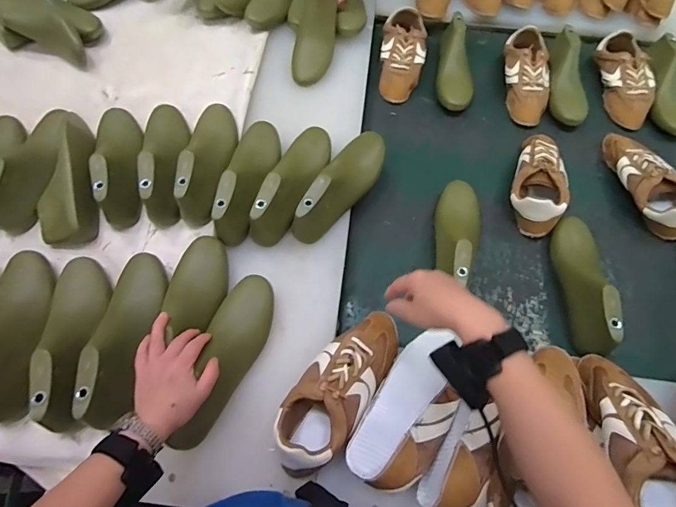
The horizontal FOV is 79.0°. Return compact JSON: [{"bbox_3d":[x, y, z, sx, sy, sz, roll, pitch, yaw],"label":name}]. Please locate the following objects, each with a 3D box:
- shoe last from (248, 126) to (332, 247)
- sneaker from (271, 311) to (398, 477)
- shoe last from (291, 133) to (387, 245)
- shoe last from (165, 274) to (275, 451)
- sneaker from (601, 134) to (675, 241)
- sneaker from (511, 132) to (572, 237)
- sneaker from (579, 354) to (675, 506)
[{"bbox_3d":[-0.078,-0.131,0.714,0.071,0.092,0.250,18,65,9],"label":"shoe last"},{"bbox_3d":[0.002,0.184,0.571,0.094,0.074,0.238,32,68,15],"label":"sneaker"},{"bbox_3d":[0.010,-0.128,0.720,0.083,0.087,0.259,25,67,12],"label":"shoe last"},{"bbox_3d":[-0.158,0.145,0.582,0.080,0.071,0.248,16,63,5],"label":"shoe last"},{"bbox_3d":[0.597,-0.145,0.798,0.095,0.069,0.248,-16,65,-7],"label":"sneaker"},{"bbox_3d":[0.390,-0.145,0.792,0.100,0.074,0.226,19,65,9],"label":"sneaker"},{"bbox_3d":[0.370,0.235,0.500,0.096,0.085,0.246,-2,48,-3],"label":"sneaker"}]

